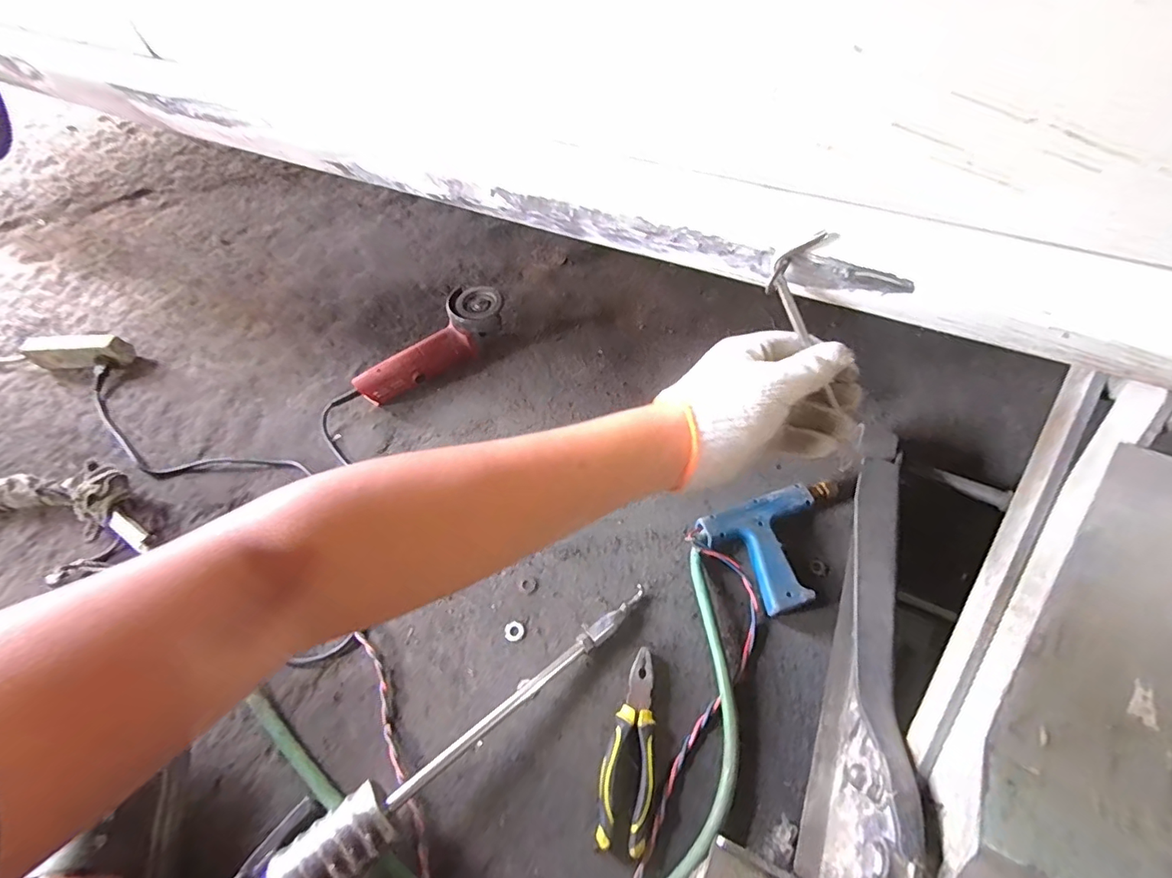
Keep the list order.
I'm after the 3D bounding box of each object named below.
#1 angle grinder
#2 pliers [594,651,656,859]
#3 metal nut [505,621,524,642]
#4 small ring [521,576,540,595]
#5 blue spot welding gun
[{"bbox_3d":[-0.257,-0.155,0.855,0.279,0.067,0.083,-40,64,-8],"label":"angle grinder"},{"bbox_3d":[0.053,0.342,0.568,0.057,0.014,0.193,12,58,9],"label":"pliers"},{"bbox_3d":[-0.093,0.249,0.653,0.024,0.004,0.024,-1,57,1],"label":"metal nut"},{"bbox_3d":[-0.075,0.198,0.683,0.024,0.004,0.023,-1,57,1],"label":"small ring"},{"bbox_3d":[0.281,0.147,0.697,0.210,0.035,0.150,-18,59,-10],"label":"blue spot welding gun"}]

